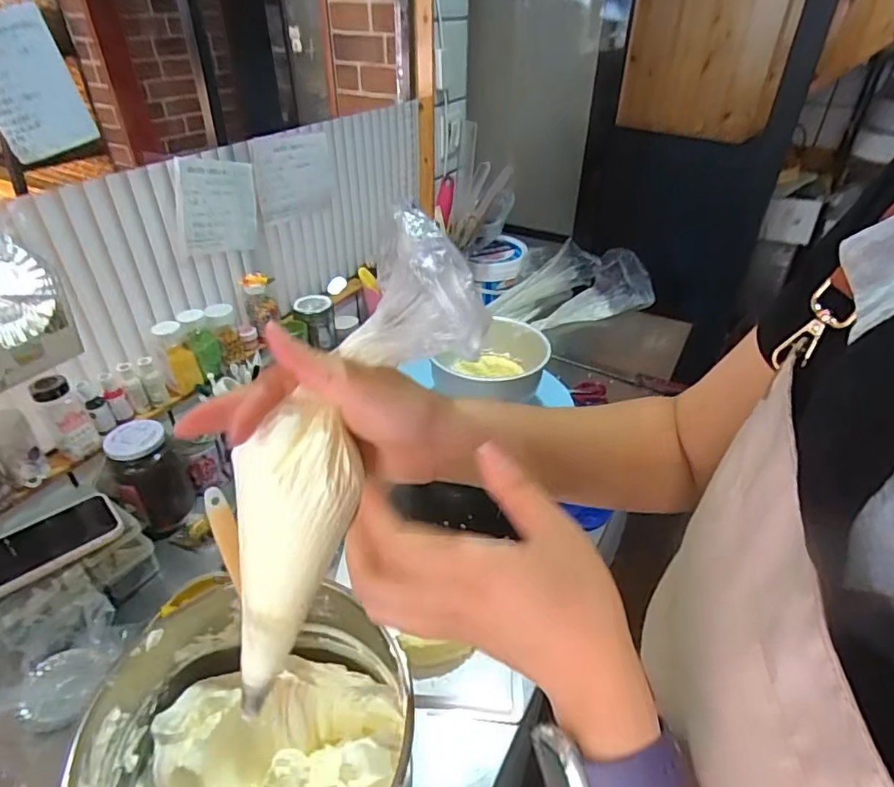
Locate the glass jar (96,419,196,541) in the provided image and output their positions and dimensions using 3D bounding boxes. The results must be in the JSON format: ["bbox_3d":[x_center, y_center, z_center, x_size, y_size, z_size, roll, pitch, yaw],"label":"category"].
[{"bbox_3d":[-0.416,0.121,0.757,0.085,0.152,0.085,1,36,-1],"label":"glass jar"}]

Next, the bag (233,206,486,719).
[{"bbox_3d":[-0.075,0.054,0.308,0.061,0.313,0.075,14,22,-42],"label":"bag"}]

